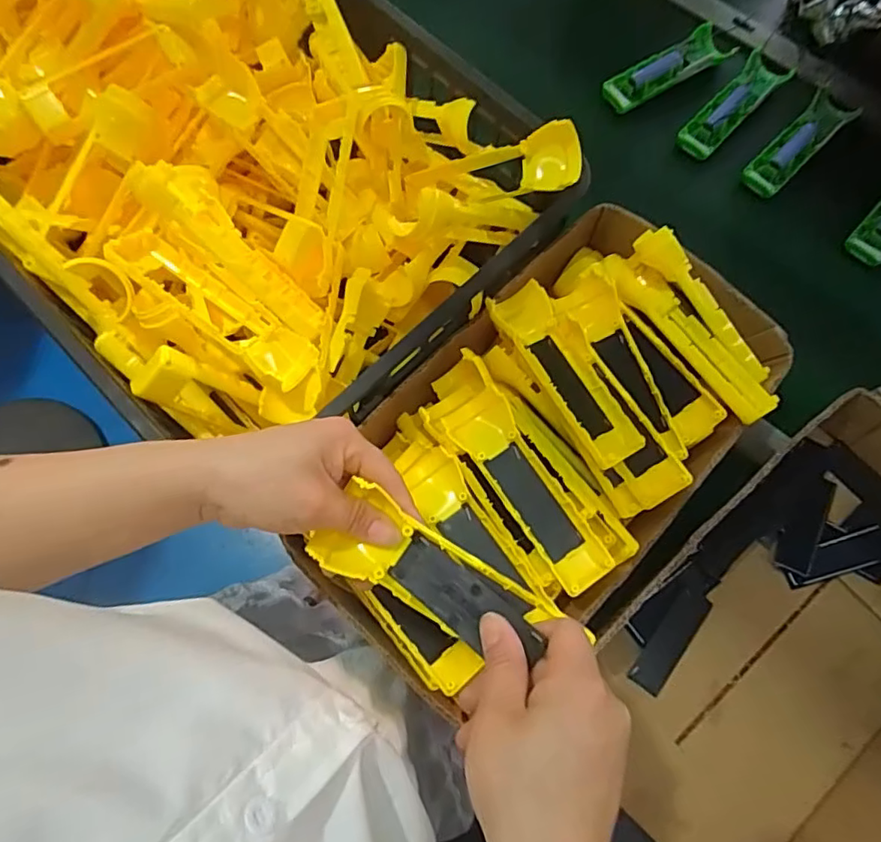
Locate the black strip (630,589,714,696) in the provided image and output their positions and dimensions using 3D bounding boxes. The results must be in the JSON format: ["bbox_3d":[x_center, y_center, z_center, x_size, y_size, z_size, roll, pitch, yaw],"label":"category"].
[{"bbox_3d":[0.194,0.184,0.498,0.027,0.004,0.092,39,76,9],"label":"black strip"}]

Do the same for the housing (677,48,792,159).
[{"bbox_3d":[0.342,-0.369,0.696,0.047,0.029,0.168,42,76,10],"label":"housing"}]

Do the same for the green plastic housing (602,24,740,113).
[{"bbox_3d":[0.269,-0.419,0.696,0.164,0.028,0.041,-31,77,-11],"label":"green plastic housing"}]

